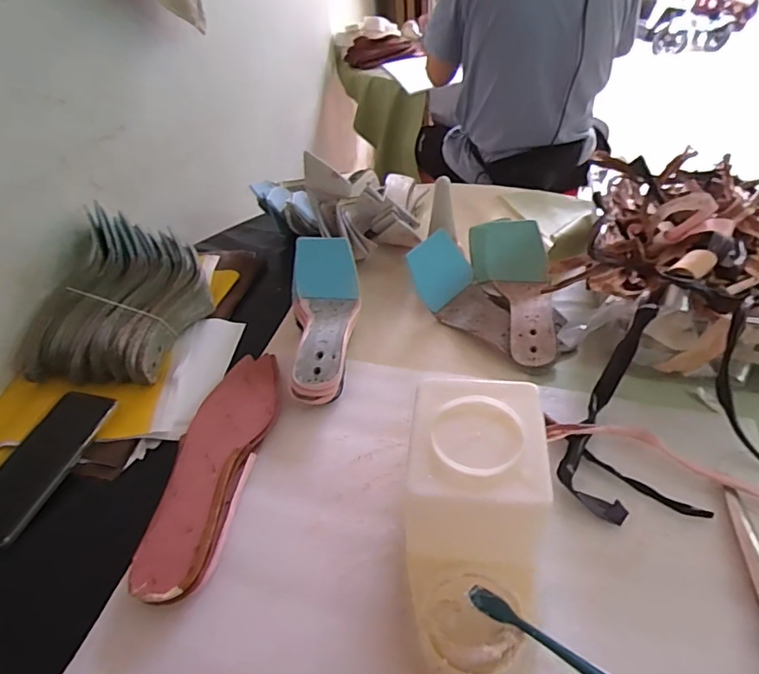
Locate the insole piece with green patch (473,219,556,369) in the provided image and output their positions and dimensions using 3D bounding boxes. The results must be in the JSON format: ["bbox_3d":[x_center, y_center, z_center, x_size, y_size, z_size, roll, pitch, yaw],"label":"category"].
[{"bbox_3d":[0.178,-0.064,0.619,0.089,0.075,0.215,-5,53,1],"label":"insole piece with green patch"}]

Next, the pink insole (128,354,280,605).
[{"bbox_3d":[-0.158,0.113,0.491,0.083,0.023,0.279,-2,41,5],"label":"pink insole"}]

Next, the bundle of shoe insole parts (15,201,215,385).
[{"bbox_3d":[-0.327,-0.042,0.631,0.186,0.119,0.214,7,42,15],"label":"bundle of shoe insole parts"}]

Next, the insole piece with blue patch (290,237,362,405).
[{"bbox_3d":[-0.063,-0.024,0.593,0.084,0.094,0.205,-8,40,-2],"label":"insole piece with blue patch"}]

